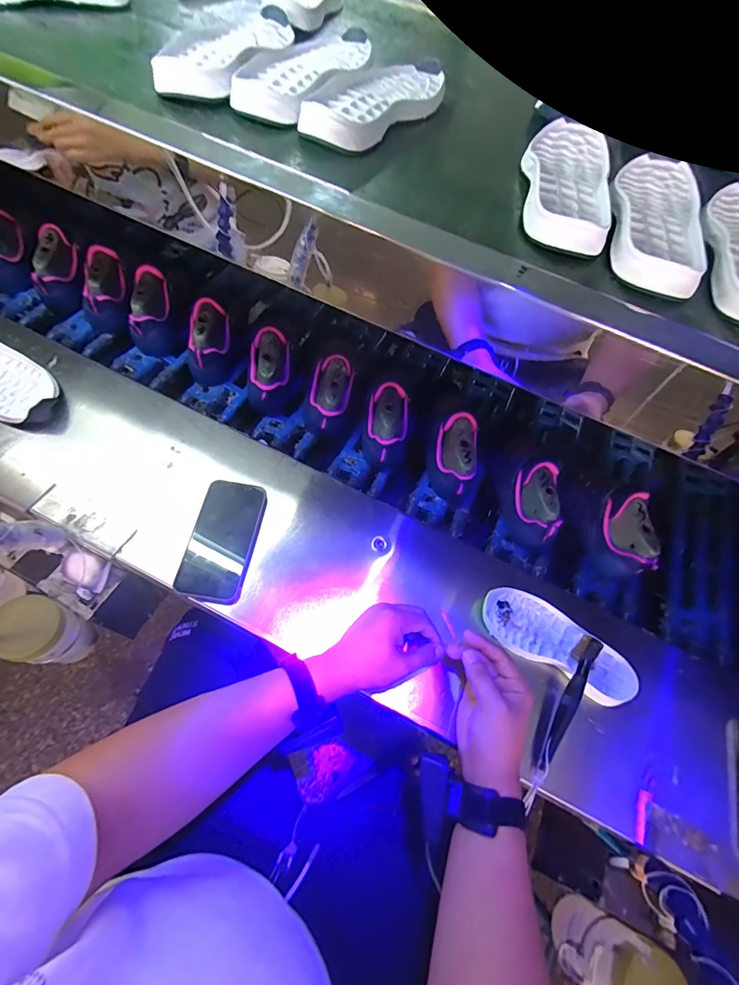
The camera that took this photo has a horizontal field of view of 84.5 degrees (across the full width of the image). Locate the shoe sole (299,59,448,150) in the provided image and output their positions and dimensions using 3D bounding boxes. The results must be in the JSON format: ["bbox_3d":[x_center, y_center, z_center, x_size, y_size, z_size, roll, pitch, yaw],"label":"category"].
[{"bbox_3d":[0.016,-0.445,0.454,0.086,0.031,0.245,27,63,12],"label":"shoe sole"}]

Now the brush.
[{"bbox_3d":[0.235,0.242,0.479,0.019,0.032,0.156,30,63,13],"label":"brush"}]

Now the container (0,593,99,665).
[{"bbox_3d":[-0.422,0.189,0.539,0.066,0.130,0.073,21,61,9],"label":"container"}]

